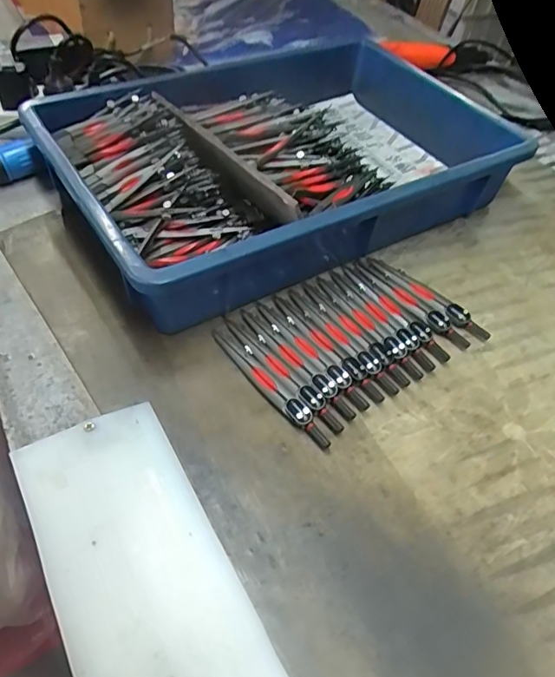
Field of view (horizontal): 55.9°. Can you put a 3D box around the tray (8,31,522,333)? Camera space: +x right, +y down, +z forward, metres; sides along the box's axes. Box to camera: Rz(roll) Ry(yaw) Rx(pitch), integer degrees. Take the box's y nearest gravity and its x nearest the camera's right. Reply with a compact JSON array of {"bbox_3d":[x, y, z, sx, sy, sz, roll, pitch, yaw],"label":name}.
[{"bbox_3d":[0.007,-0.185,0.528,0.420,0.073,0.285,-23,56,-24],"label":"tray"}]

